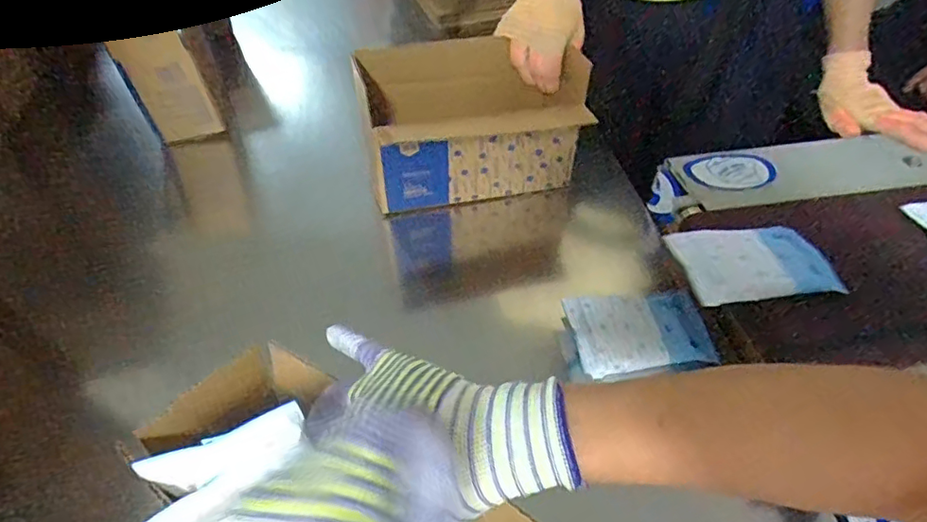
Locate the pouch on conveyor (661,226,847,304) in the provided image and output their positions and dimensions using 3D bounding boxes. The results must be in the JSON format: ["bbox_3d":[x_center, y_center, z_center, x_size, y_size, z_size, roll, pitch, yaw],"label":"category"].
[{"bbox_3d":[0.262,0.002,0.514,0.135,0.012,0.076,-4,55,-6],"label":"pouch on conveyor"}]

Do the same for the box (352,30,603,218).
[{"bbox_3d":[0.013,-0.158,0.677,0.256,0.159,0.109,-9,47,-8],"label":"box"}]

